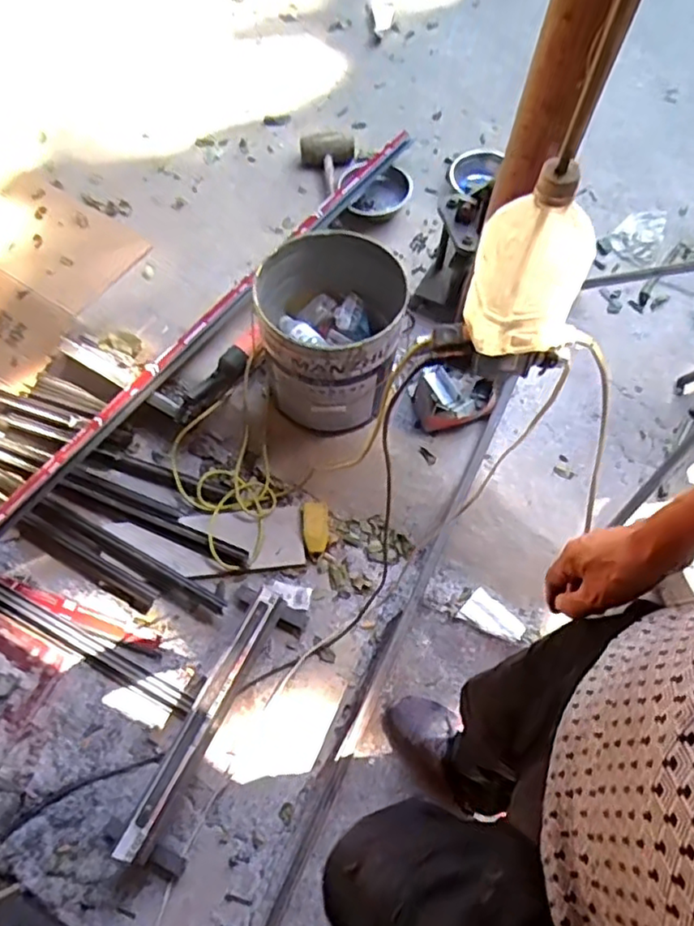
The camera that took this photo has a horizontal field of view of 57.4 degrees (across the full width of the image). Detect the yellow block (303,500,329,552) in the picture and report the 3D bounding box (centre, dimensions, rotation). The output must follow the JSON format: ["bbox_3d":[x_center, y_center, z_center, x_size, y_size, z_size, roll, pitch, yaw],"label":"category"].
[{"bbox_3d":[-0.068,0.139,1.385,0.053,0.030,0.110,-2,67,-1],"label":"yellow block"}]

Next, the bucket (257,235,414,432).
[{"bbox_3d":[-0.036,-0.262,1.351,0.279,0.325,0.300,0,67,-1],"label":"bucket"}]

